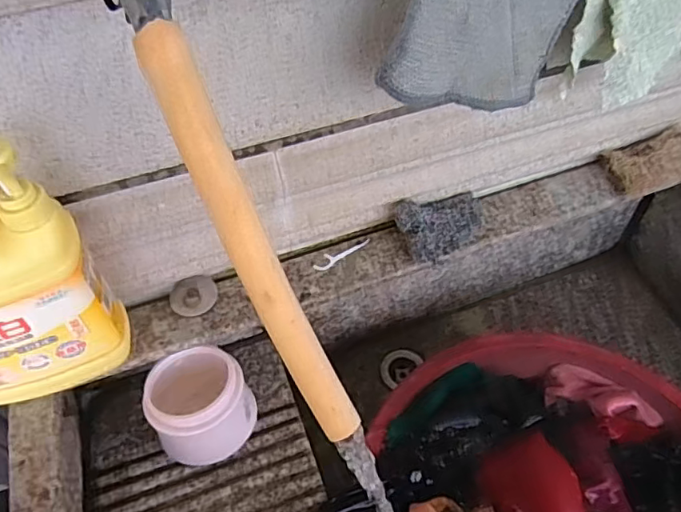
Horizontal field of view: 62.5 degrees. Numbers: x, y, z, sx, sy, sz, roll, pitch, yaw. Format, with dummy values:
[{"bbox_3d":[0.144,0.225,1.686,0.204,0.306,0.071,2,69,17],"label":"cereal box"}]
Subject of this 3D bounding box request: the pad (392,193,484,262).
[{"bbox_3d":[0.108,-0.034,0.592,0.094,0.022,0.063,-17,94,-21],"label":"pad"}]

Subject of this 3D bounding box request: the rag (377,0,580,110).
[{"bbox_3d":[0.100,-0.151,0.391,0.149,0.108,0.017,-16,55,-9],"label":"rag"}]

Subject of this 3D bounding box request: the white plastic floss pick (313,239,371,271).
[{"bbox_3d":[0.001,-0.004,0.596,0.067,0.004,0.016,-32,59,-19],"label":"white plastic floss pick"}]

